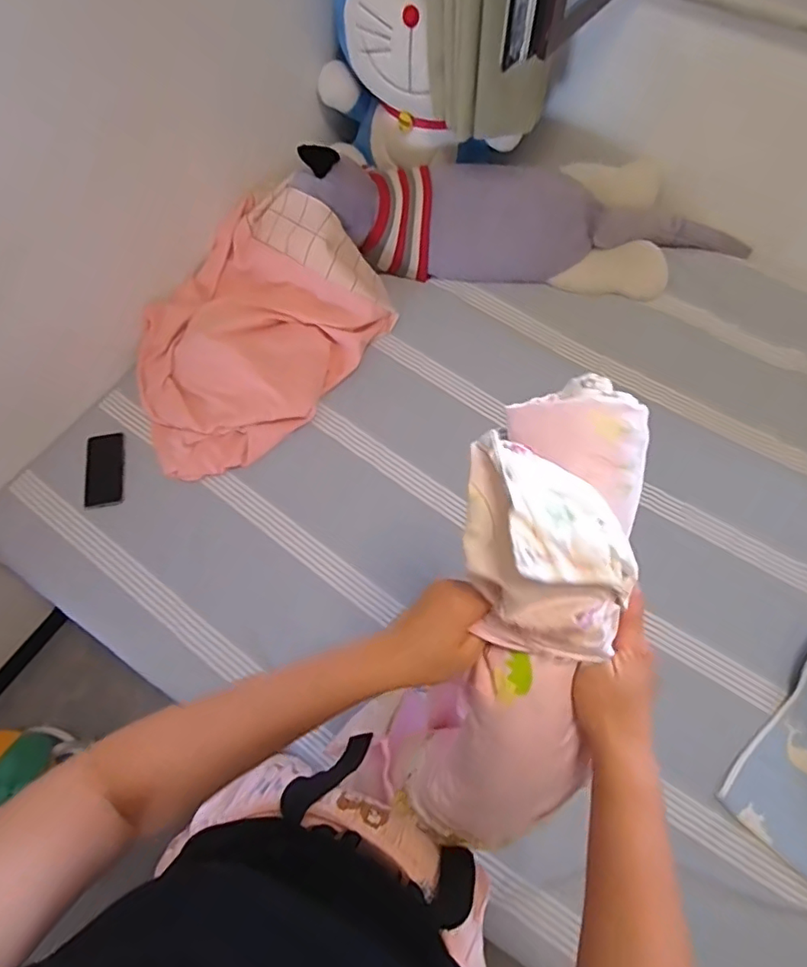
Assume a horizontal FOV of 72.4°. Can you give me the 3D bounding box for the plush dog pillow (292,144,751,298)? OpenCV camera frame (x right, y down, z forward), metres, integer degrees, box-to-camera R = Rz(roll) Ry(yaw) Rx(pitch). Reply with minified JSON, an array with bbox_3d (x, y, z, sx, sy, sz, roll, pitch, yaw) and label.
[{"bbox_3d":[0.293,-0.630,1.285,1.010,0.218,0.254,6,66,3],"label":"plush dog pillow"}]

